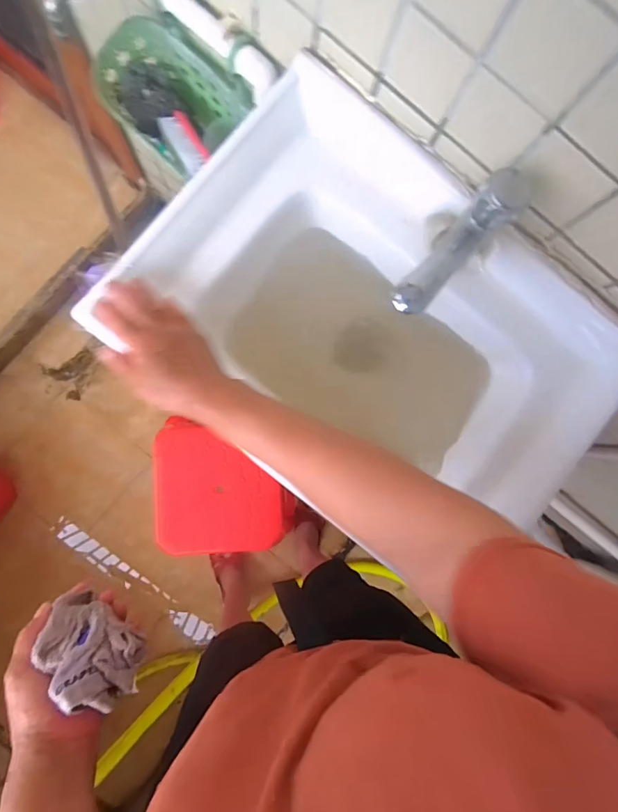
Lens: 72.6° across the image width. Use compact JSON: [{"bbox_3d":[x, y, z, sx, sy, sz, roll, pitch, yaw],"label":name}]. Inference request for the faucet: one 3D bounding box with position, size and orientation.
[{"bbox_3d":[0.140,-0.149,0.372,0.036,0.053,0.167,41,82,-3],"label":"faucet"}]

